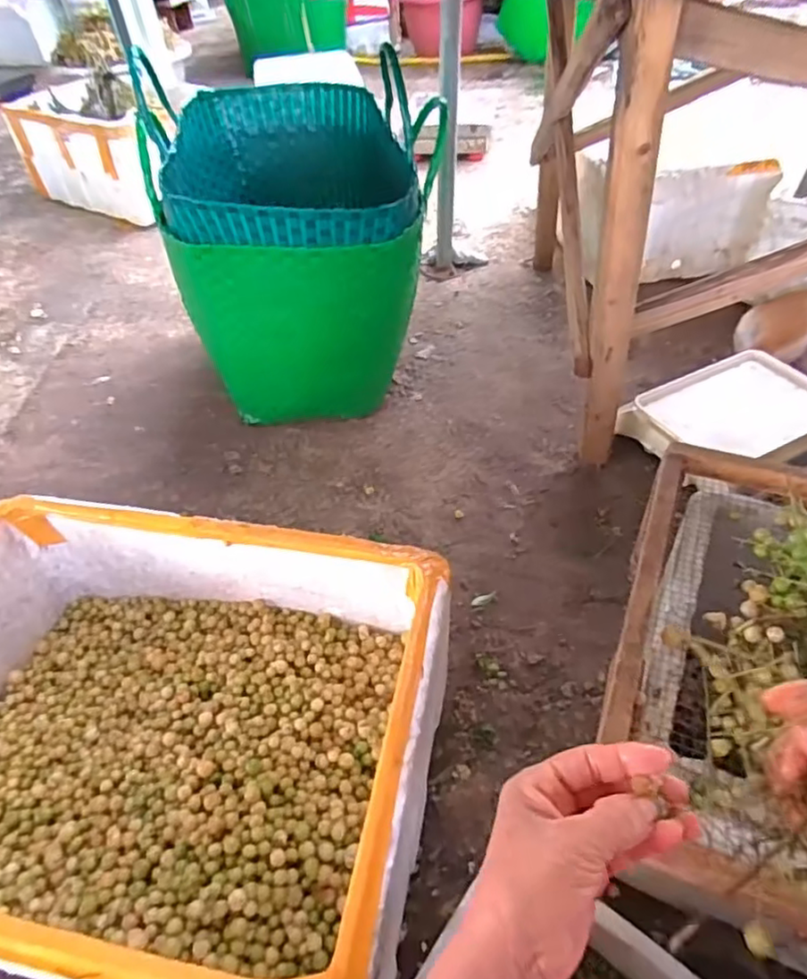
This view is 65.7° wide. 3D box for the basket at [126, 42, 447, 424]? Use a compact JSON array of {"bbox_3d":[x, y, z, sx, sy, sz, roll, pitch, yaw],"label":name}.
[{"bbox_3d":[-0.238,-0.496,1.335,0.459,0.470,0.607,-13,49,-10],"label":"basket"}]

